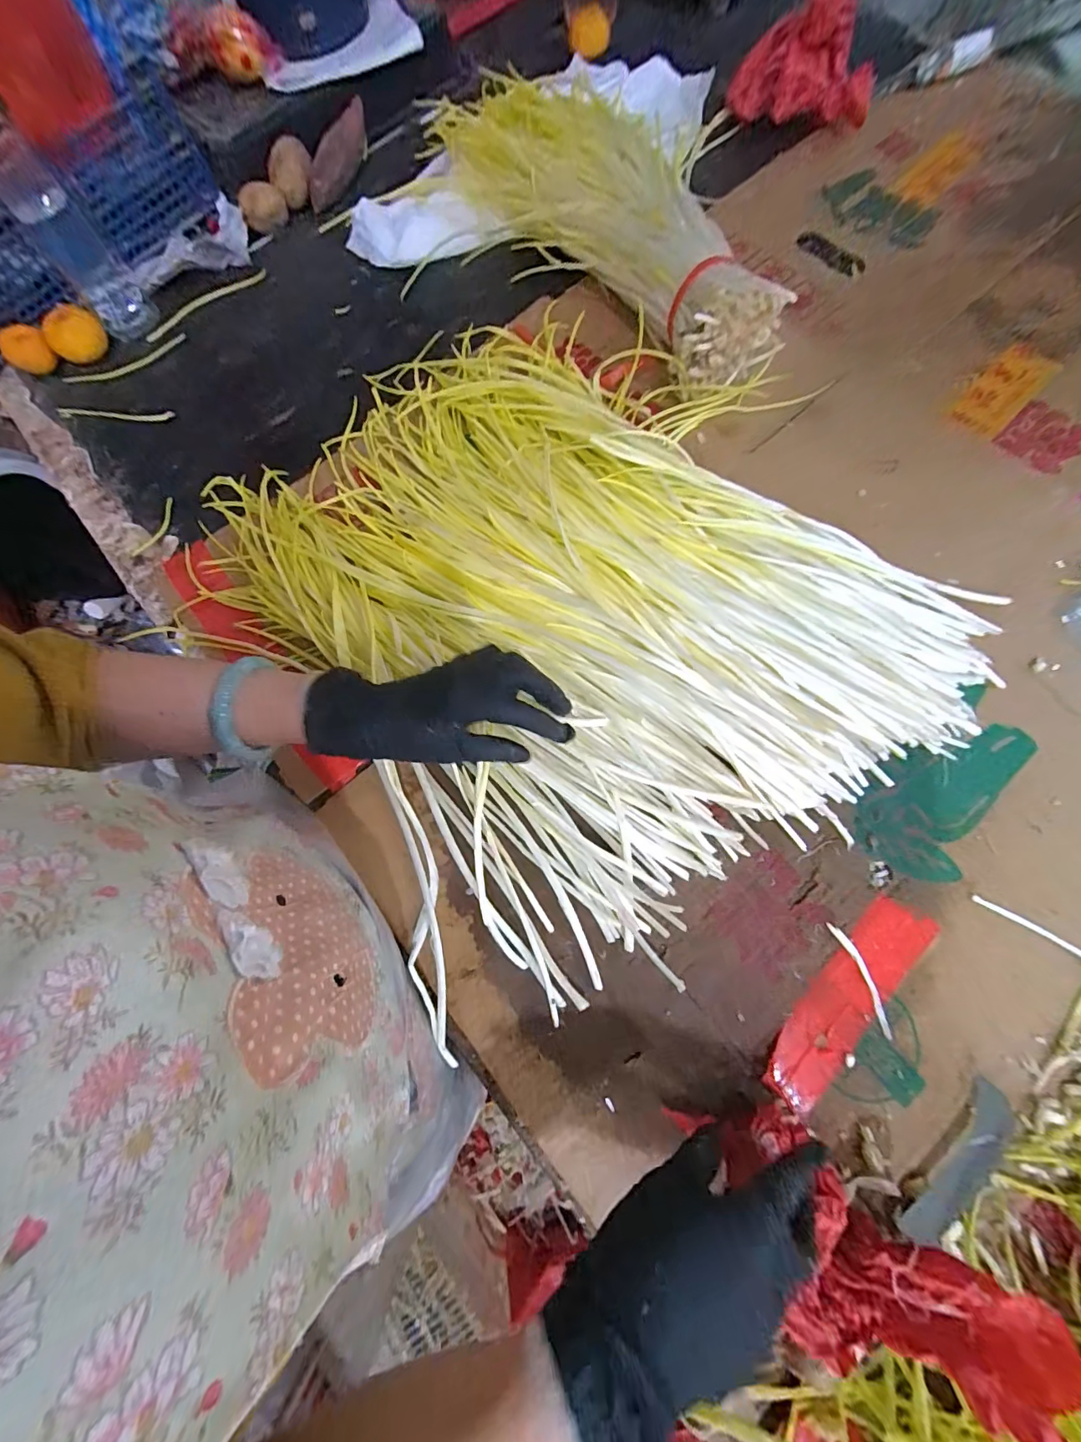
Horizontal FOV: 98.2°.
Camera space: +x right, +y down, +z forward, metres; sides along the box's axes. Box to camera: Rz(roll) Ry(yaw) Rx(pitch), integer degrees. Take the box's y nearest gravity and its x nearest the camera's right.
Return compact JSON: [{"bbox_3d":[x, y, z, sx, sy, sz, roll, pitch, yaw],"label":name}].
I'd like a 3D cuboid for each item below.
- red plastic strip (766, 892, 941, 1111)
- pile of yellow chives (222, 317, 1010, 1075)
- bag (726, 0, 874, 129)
[{"bbox_3d":[0.221,0.199,0.335,0.046,0.007,0.162,41,80,13],"label":"red plastic strip"},{"bbox_3d":[0.019,-0.115,0.411,0.504,0.051,0.549,-30,78,-5],"label":"pile of yellow chives"},{"bbox_3d":[0.314,-0.781,0.542,0.158,0.073,0.161,15,78,5],"label":"bag"}]

